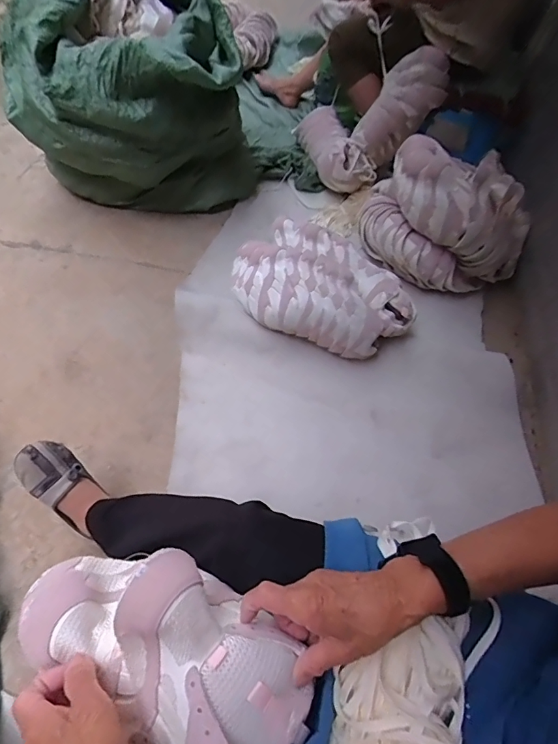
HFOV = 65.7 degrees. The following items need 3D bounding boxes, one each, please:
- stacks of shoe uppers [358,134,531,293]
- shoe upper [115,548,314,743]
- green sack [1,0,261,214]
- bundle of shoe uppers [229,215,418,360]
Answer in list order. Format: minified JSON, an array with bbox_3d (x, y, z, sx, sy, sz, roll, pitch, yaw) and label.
[{"bbox_3d":[0.451,-0.422,1.152,0.442,0.263,0.290,17,55,8],"label":"stacks of shoe uppers"},{"bbox_3d":[-0.061,0.253,0.352,0.165,0.119,0.132,33,59,18],"label":"shoe upper"},{"bbox_3d":[-0.381,-0.734,1.180,0.597,0.465,0.485,10,55,3],"label":"green sack"},{"bbox_3d":[0.101,-0.213,1.039,0.450,0.120,0.300,32,58,12],"label":"bundle of shoe uppers"}]

